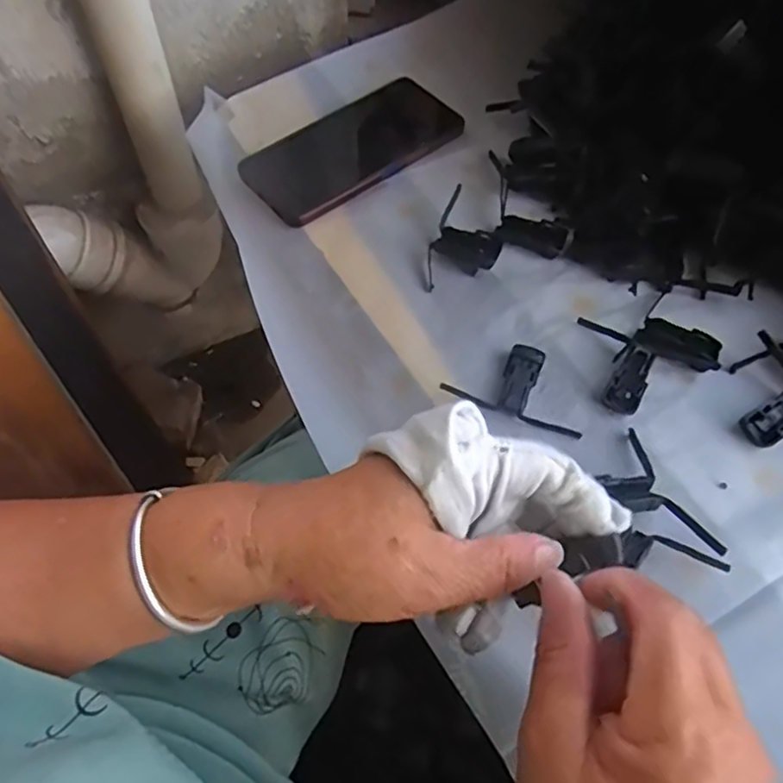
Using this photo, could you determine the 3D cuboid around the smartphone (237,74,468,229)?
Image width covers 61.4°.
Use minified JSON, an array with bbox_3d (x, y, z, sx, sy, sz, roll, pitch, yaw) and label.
[{"bbox_3d":[-0.029,-0.186,0.501,0.167,0.008,0.079,-35,64,-19],"label":"smartphone"}]

